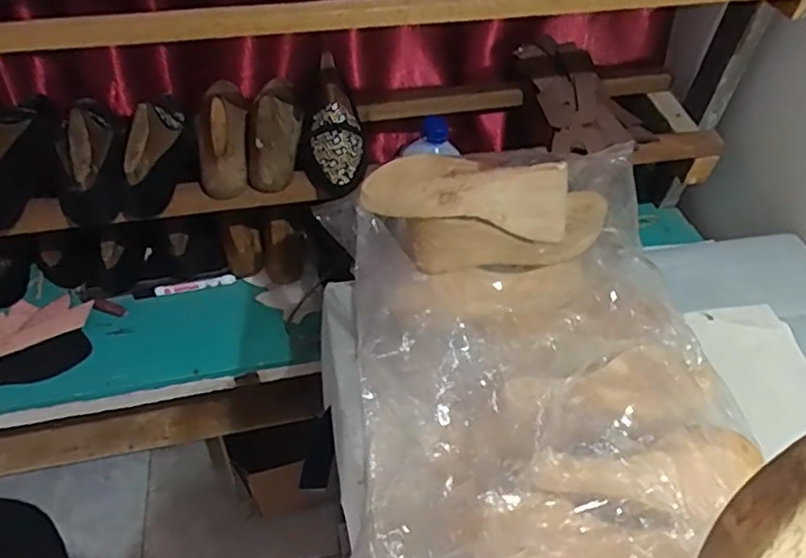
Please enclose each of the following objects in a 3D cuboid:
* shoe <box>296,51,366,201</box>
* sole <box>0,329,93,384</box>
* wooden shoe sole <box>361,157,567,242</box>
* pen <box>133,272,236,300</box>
[{"bbox_3d":[-0.099,-0.212,0.847,0.086,0.081,0.249,-3,49,-6],"label":"shoe"},{"bbox_3d":[-0.527,0.122,0.837,0.193,0.007,0.059,-19,57,-23],"label":"sole"},{"bbox_3d":[0.069,-0.085,0.604,0.214,0.073,0.068,3,47,-18],"label":"wooden shoe sole"},{"bbox_3d":[-0.331,0.011,0.945,0.146,0.013,0.017,-10,50,-12],"label":"pen"}]

